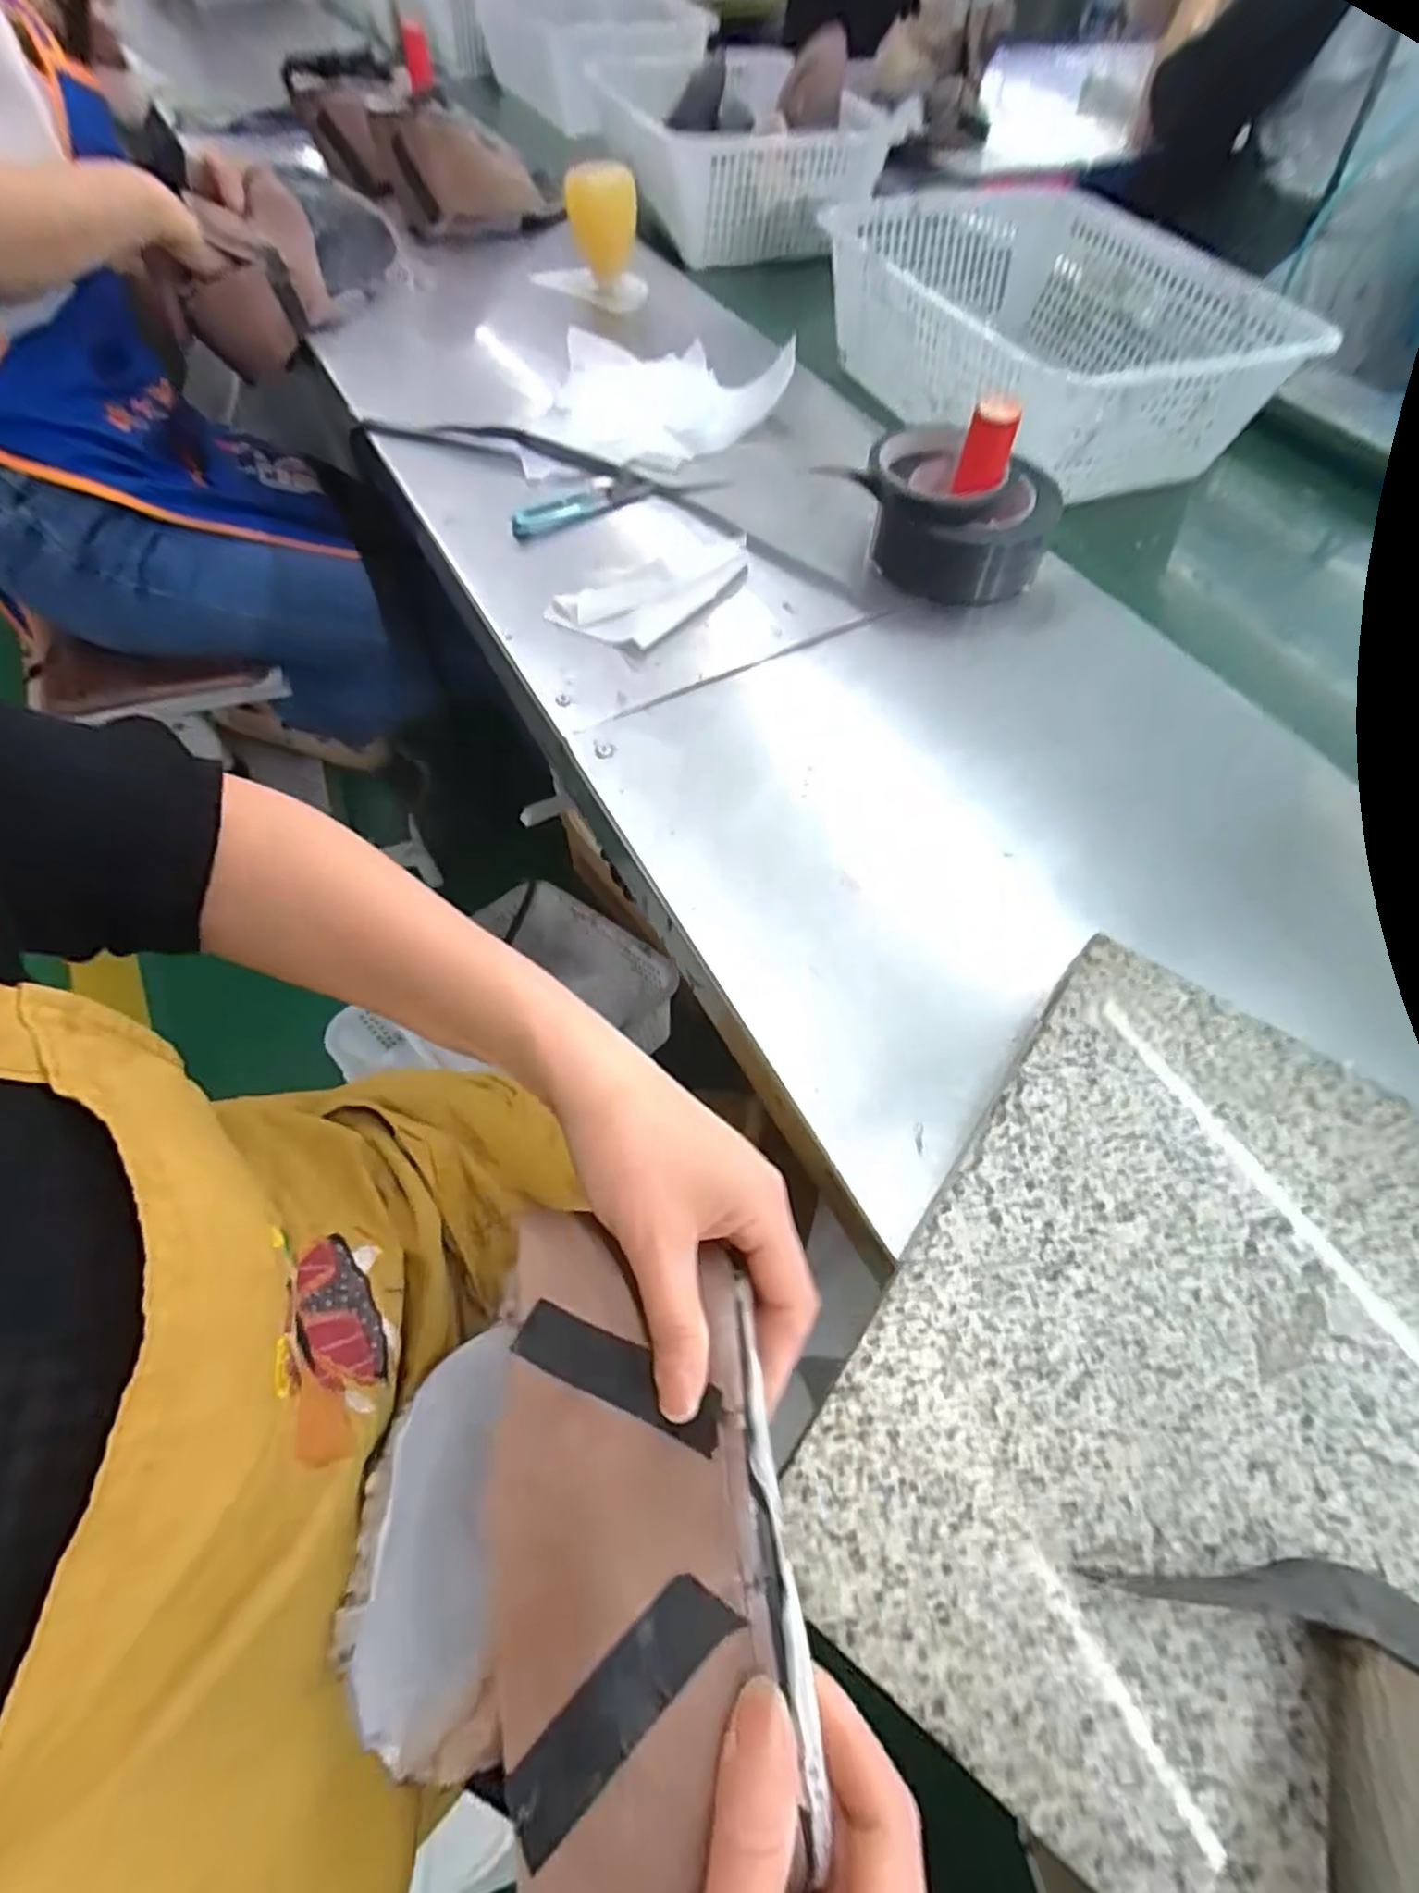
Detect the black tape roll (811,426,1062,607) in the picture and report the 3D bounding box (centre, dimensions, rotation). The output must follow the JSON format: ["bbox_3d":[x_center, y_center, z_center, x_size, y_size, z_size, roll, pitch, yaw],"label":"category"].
[{"bbox_3d":[0.179,-0.316,0.515,0.124,0.053,0.130,-28,64,-17],"label":"black tape roll"}]

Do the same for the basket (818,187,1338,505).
[{"bbox_3d":[0.325,-0.567,0.671,0.318,0.114,0.381,-18,62,-12],"label":"basket"}]

